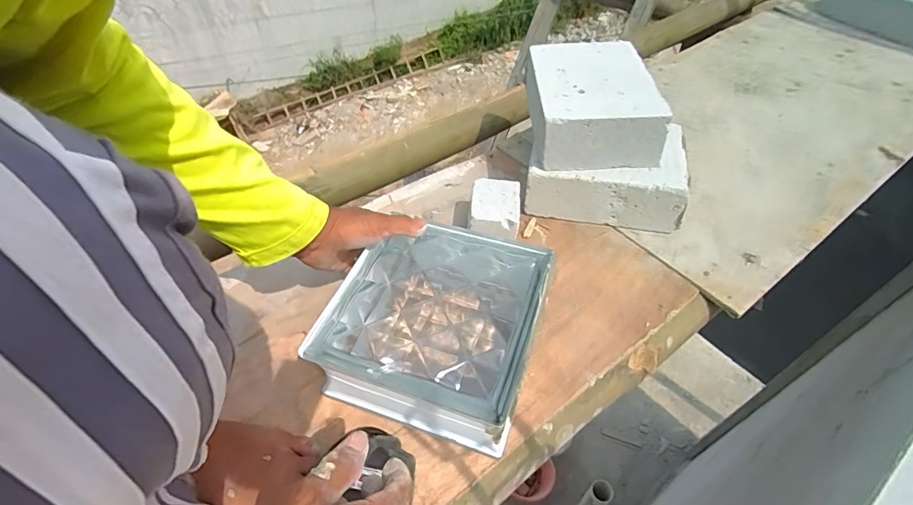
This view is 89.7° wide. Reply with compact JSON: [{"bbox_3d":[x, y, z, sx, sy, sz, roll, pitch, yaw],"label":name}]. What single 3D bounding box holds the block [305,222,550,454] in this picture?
[{"bbox_3d":[-0.017,0.071,0.464,0.186,0.083,0.186,14,52,15],"label":"block"}]

